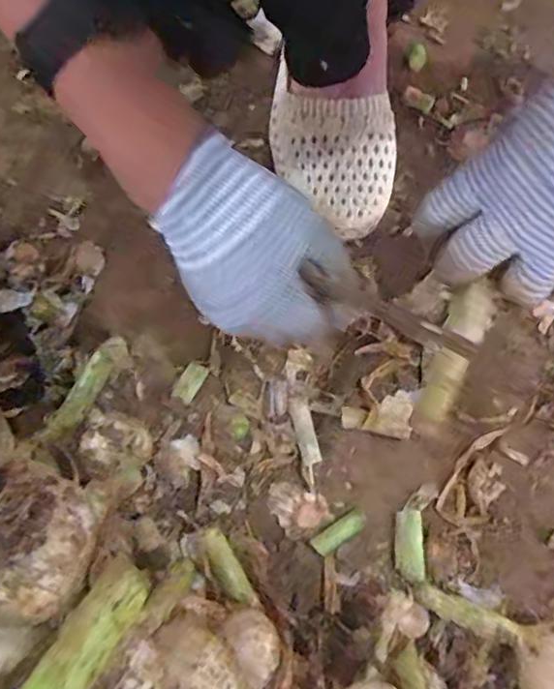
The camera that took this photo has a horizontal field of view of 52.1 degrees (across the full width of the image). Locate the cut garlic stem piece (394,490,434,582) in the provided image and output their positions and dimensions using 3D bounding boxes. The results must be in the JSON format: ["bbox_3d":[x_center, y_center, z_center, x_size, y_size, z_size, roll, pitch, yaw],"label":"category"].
[{"bbox_3d":[0.092,0.128,0.386,0.022,0.008,0.059,13,74,6],"label":"cut garlic stem piece"}]

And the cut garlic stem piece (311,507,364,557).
[{"bbox_3d":[0.043,0.127,0.383,0.042,0.007,0.014,-30,74,-21],"label":"cut garlic stem piece"}]

